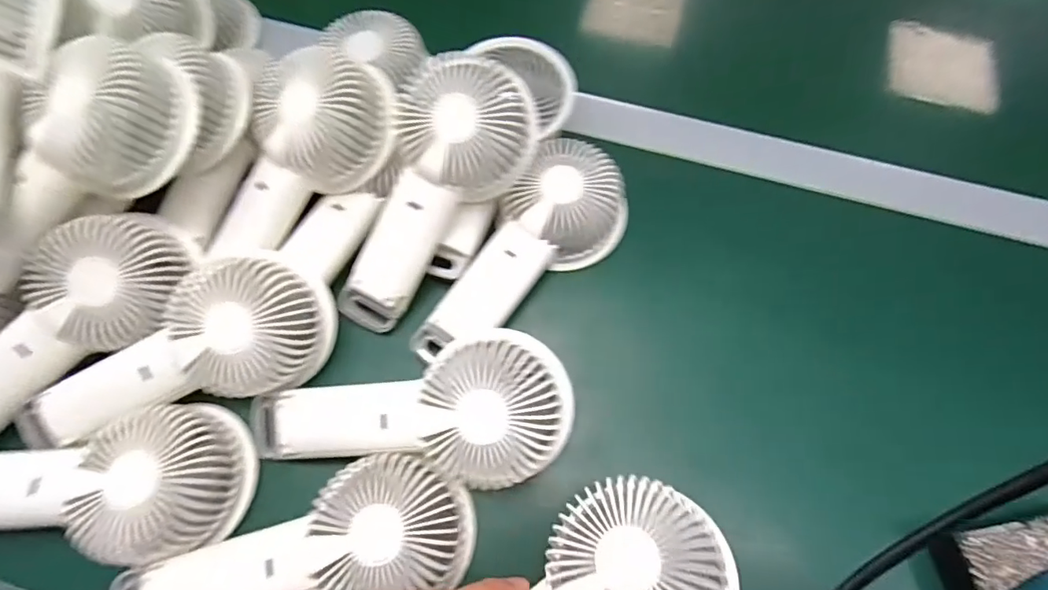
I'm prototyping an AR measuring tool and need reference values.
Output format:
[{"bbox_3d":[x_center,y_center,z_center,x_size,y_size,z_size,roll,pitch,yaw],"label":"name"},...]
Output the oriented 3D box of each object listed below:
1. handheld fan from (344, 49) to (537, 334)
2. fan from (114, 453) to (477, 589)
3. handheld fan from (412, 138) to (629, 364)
[{"bbox_3d":[-0.063,-0.063,0.332,0.079,0.057,0.180,33,101,12],"label":"handheld fan"},{"bbox_3d":[-0.120,0.138,0.276,0.182,0.034,0.070,-14,69,-6],"label":"fan"},{"bbox_3d":[0.001,-0.025,0.342,0.077,0.041,0.171,35,72,13],"label":"handheld fan"}]

